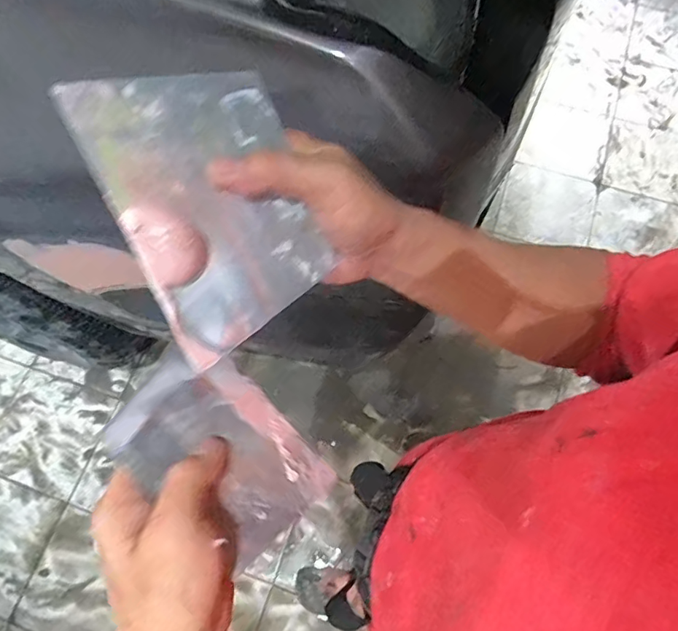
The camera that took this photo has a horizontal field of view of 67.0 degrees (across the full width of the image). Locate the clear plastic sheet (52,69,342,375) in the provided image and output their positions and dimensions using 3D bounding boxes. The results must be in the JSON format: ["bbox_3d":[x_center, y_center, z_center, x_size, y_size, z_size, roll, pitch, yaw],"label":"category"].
[{"bbox_3d":[-0.060,-0.059,0.263,0.096,0.010,0.137,-30,105,-25],"label":"clear plastic sheet"}]

